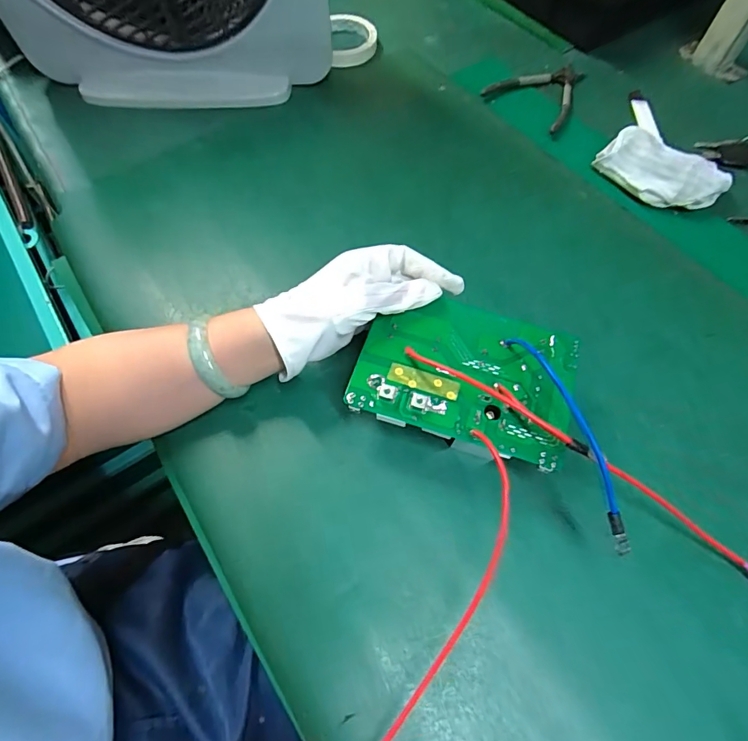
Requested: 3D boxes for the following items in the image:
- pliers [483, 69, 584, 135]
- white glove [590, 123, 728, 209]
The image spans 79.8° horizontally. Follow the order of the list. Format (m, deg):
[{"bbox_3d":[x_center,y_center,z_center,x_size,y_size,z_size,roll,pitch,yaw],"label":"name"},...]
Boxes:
[{"bbox_3d":[0.213,-0.354,0.562,0.106,0.008,0.120,39,69,17],"label":"pliers"},{"bbox_3d":[0.308,-0.212,0.482,0.071,0.035,0.117,-38,69,-17],"label":"white glove"}]

